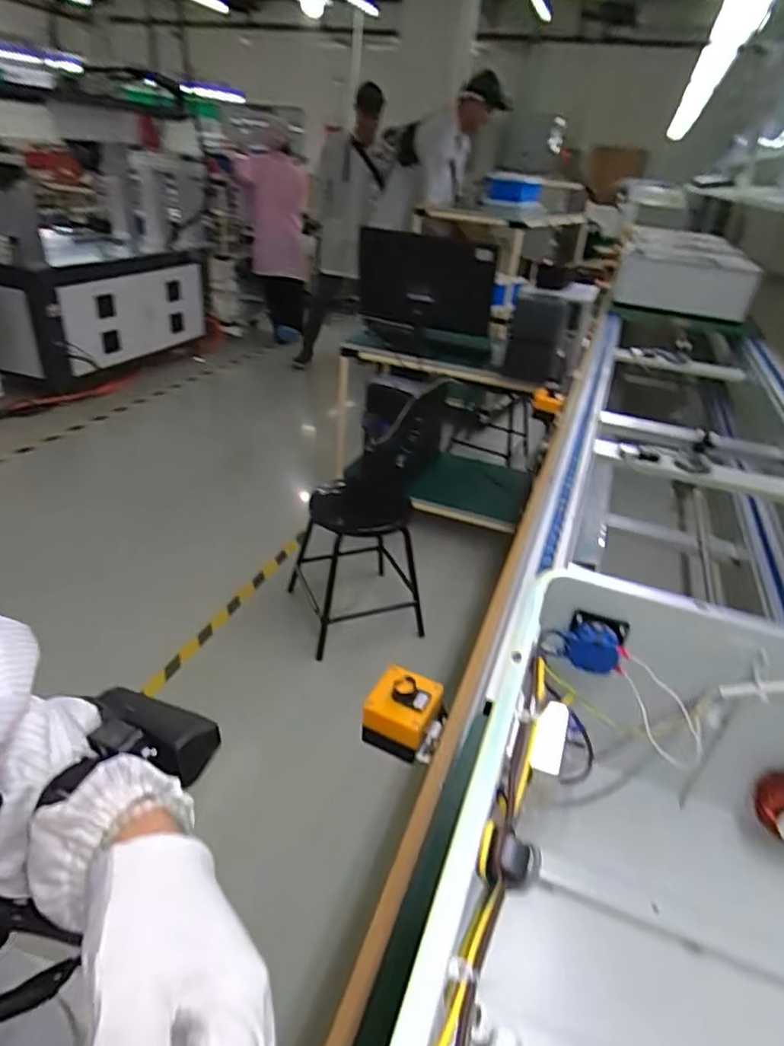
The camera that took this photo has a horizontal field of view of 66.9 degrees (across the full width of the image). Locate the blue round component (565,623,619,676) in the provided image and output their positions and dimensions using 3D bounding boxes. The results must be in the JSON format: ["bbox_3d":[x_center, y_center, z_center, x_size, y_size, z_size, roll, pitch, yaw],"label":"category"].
[{"bbox_3d":[0.179,0.112,0.529,0.045,0.040,0.022,17,34,18],"label":"blue round component"}]

